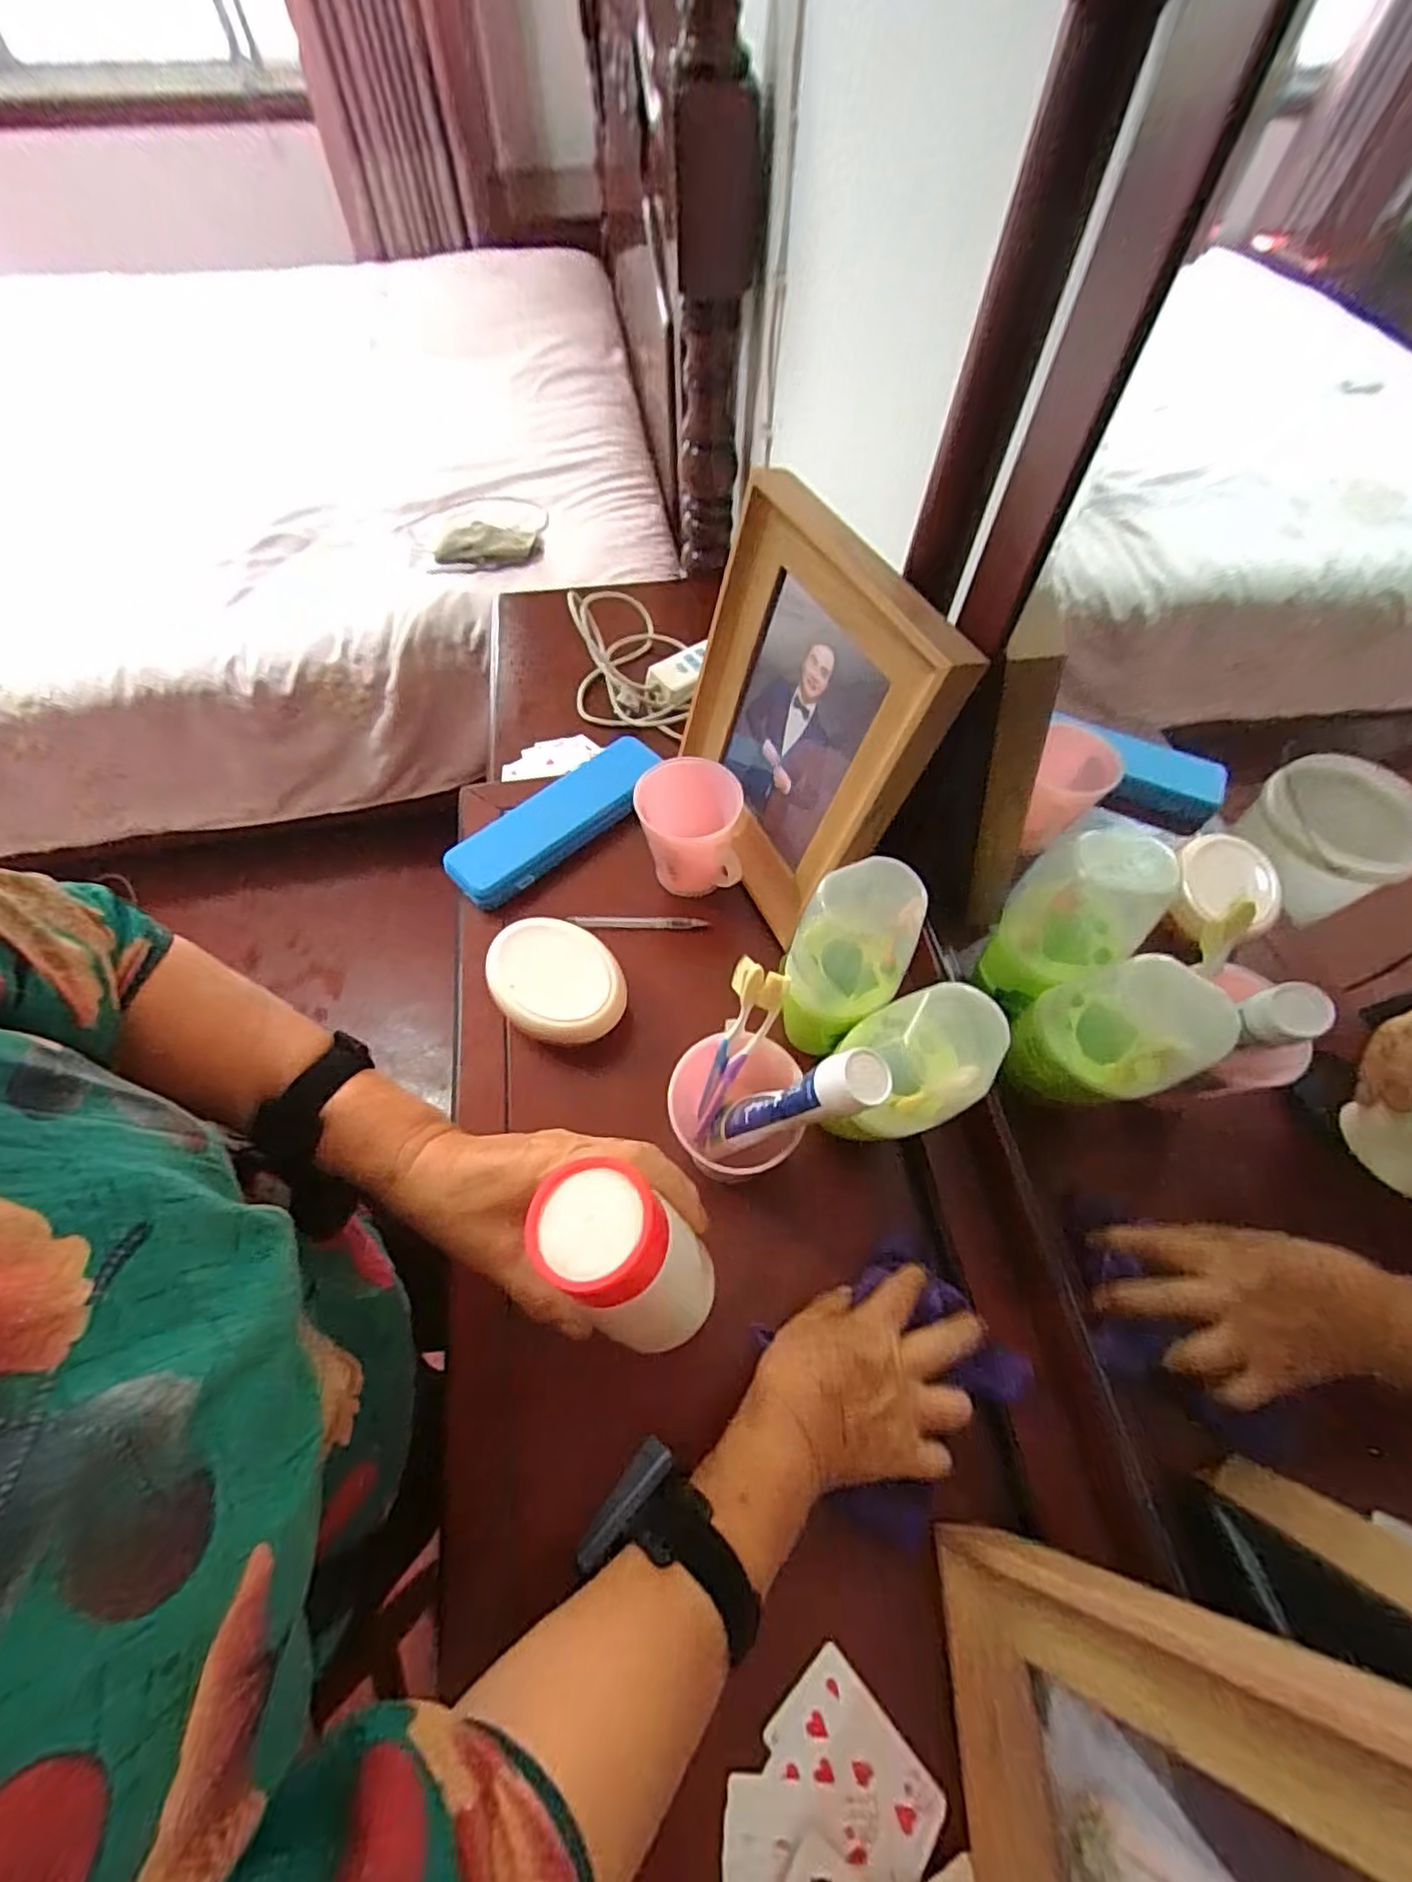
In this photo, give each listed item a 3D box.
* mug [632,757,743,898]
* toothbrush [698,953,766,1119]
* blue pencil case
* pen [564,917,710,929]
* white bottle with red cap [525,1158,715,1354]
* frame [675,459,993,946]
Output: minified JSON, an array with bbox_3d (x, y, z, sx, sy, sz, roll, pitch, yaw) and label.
[{"bbox_3d":[-0.015,-0.102,0.636,0.095,0.104,0.089,-1,60,-1],"label":"mug"},{"bbox_3d":[0.013,0.071,0.471,0.018,0.154,0.015,28,42,15],"label":"toothbrush"},{"bbox_3d":[-0.146,-0.123,0.682,0.234,0.029,0.078,-40,68,-21],"label":"blue pencil case"},{"bbox_3d":[-0.065,-0.018,0.649,0.130,0.006,0.011,1,60,0],"label":"pen"},{"bbox_3d":[-0.035,0.168,0.344,0.060,0.144,0.046,-42,47,-22],"label":"white bottle with red cap"},{"bbox_3d":[0.063,-0.186,0.569,0.048,0.301,0.266,-15,63,-24],"label":"frame"}]

